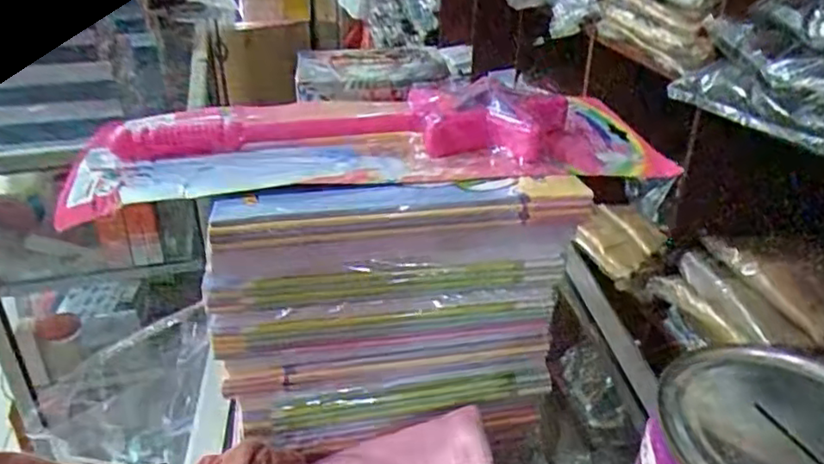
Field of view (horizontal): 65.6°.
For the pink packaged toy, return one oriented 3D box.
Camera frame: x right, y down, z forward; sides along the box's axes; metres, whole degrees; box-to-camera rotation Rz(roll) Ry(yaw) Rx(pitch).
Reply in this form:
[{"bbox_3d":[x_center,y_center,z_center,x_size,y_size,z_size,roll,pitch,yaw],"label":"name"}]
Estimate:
[{"bbox_3d":[-0.020,-0.062,0.404,0.355,0.039,0.112,-5,32,-9],"label":"pink packaged toy"}]

